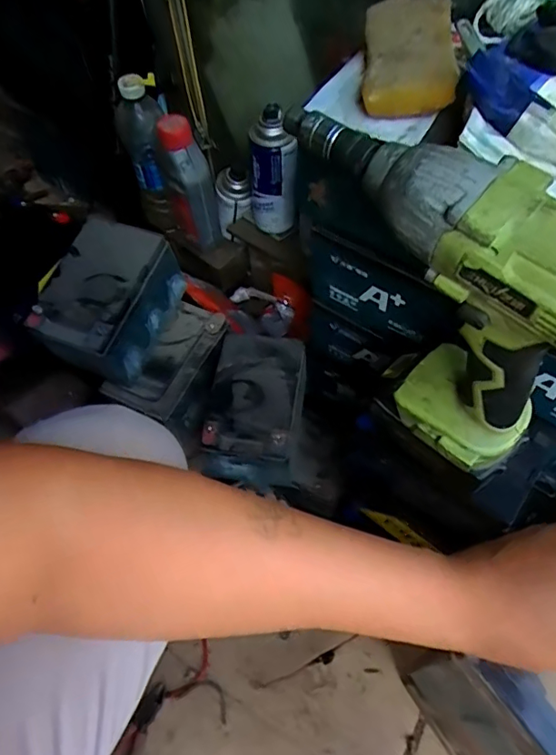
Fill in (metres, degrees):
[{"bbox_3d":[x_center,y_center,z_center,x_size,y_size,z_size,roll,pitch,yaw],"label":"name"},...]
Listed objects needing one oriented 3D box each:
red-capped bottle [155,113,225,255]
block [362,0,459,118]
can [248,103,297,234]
[{"bbox_3d":[-0.124,-0.267,0.753,0.068,0.184,0.060,-11,59,-2],"label":"red-capped bottle"},{"bbox_3d":[0.087,-0.218,0.356,0.056,0.029,0.094,3,59,6],"label":"block"},{"bbox_3d":[-0.009,-0.265,0.694,0.056,0.155,0.064,-24,60,-10],"label":"can"}]

